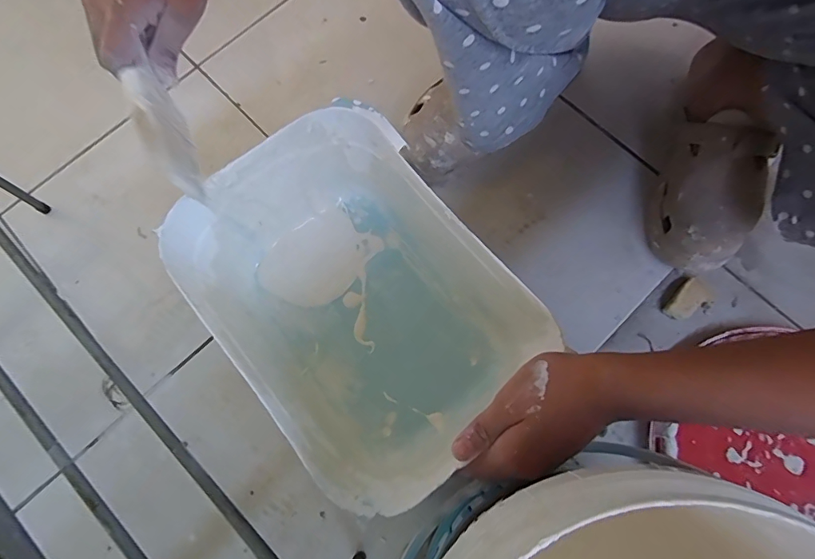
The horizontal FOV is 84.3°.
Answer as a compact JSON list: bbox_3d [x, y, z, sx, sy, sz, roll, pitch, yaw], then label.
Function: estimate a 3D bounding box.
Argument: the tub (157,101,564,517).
[{"bbox_3d":[-0.041,0.025,0.422,0.211,0.150,0.295,-37,77,-8],"label":"tub"}]

